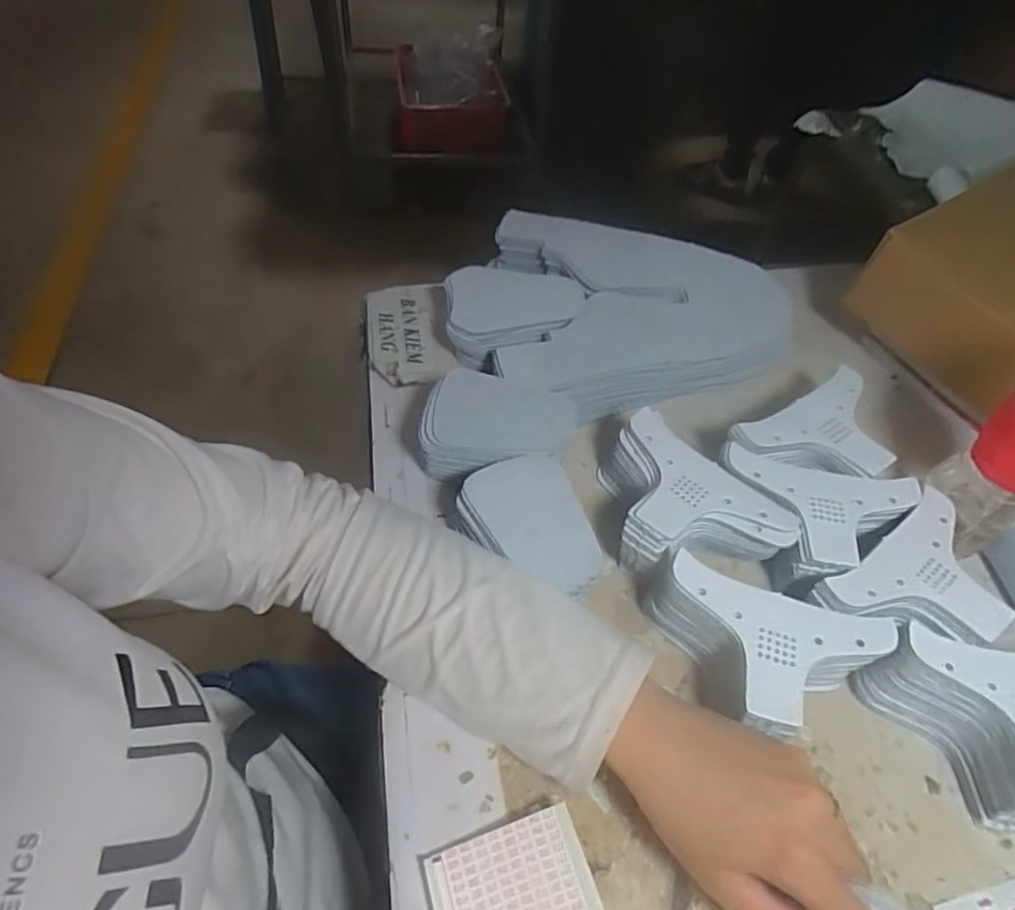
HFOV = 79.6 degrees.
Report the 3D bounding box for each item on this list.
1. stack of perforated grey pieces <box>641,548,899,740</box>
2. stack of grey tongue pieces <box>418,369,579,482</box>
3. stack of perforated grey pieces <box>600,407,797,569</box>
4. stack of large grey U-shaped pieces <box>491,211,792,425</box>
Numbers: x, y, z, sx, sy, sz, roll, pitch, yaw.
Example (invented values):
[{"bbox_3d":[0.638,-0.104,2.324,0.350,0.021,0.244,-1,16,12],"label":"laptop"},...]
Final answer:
[{"bbox_3d":[0.139,0.118,0.345,0.126,0.058,0.082,19,54,8],"label":"stack of perforated grey pieces"},{"bbox_3d":[-0.007,-0.012,0.429,0.101,0.053,0.072,13,53,4],"label":"stack of grey tongue pieces"},{"bbox_3d":[0.120,0.028,0.411,0.104,0.057,0.102,0,53,-6],"label":"stack of perforated grey pieces"},{"bbox_3d":[0.100,-0.133,0.530,0.247,0.056,0.226,-5,54,-9],"label":"stack of large grey U-shaped pieces"}]

